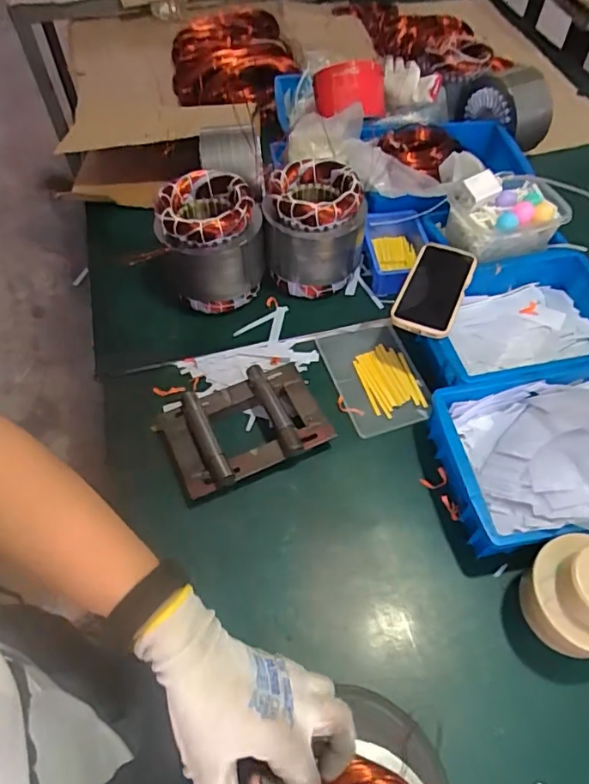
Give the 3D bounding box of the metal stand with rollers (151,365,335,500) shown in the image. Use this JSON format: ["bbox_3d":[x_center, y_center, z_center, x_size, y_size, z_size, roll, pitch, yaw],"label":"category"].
[{"bbox_3d":[-0.067,0.043,0.697,0.201,0.047,0.147,-22,59,-14],"label":"metal stand with rollers"}]

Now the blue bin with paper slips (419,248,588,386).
[{"bbox_3d":[0.324,-0.094,0.755,0.285,0.079,0.208,-11,57,-7],"label":"blue bin with paper slips"}]

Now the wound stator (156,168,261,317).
[{"bbox_3d":[-0.122,-0.217,0.797,0.147,0.165,0.134,-11,57,-7],"label":"wound stator"}]

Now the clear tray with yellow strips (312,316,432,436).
[{"bbox_3d":[0.116,-0.025,0.761,0.119,0.016,0.176,-16,57,-10],"label":"clear tray with yellow strips"}]

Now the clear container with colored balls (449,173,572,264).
[{"bbox_3d":[0.327,-0.270,0.814,0.176,0.068,0.112,-19,58,-12],"label":"clear container with colored balls"}]

